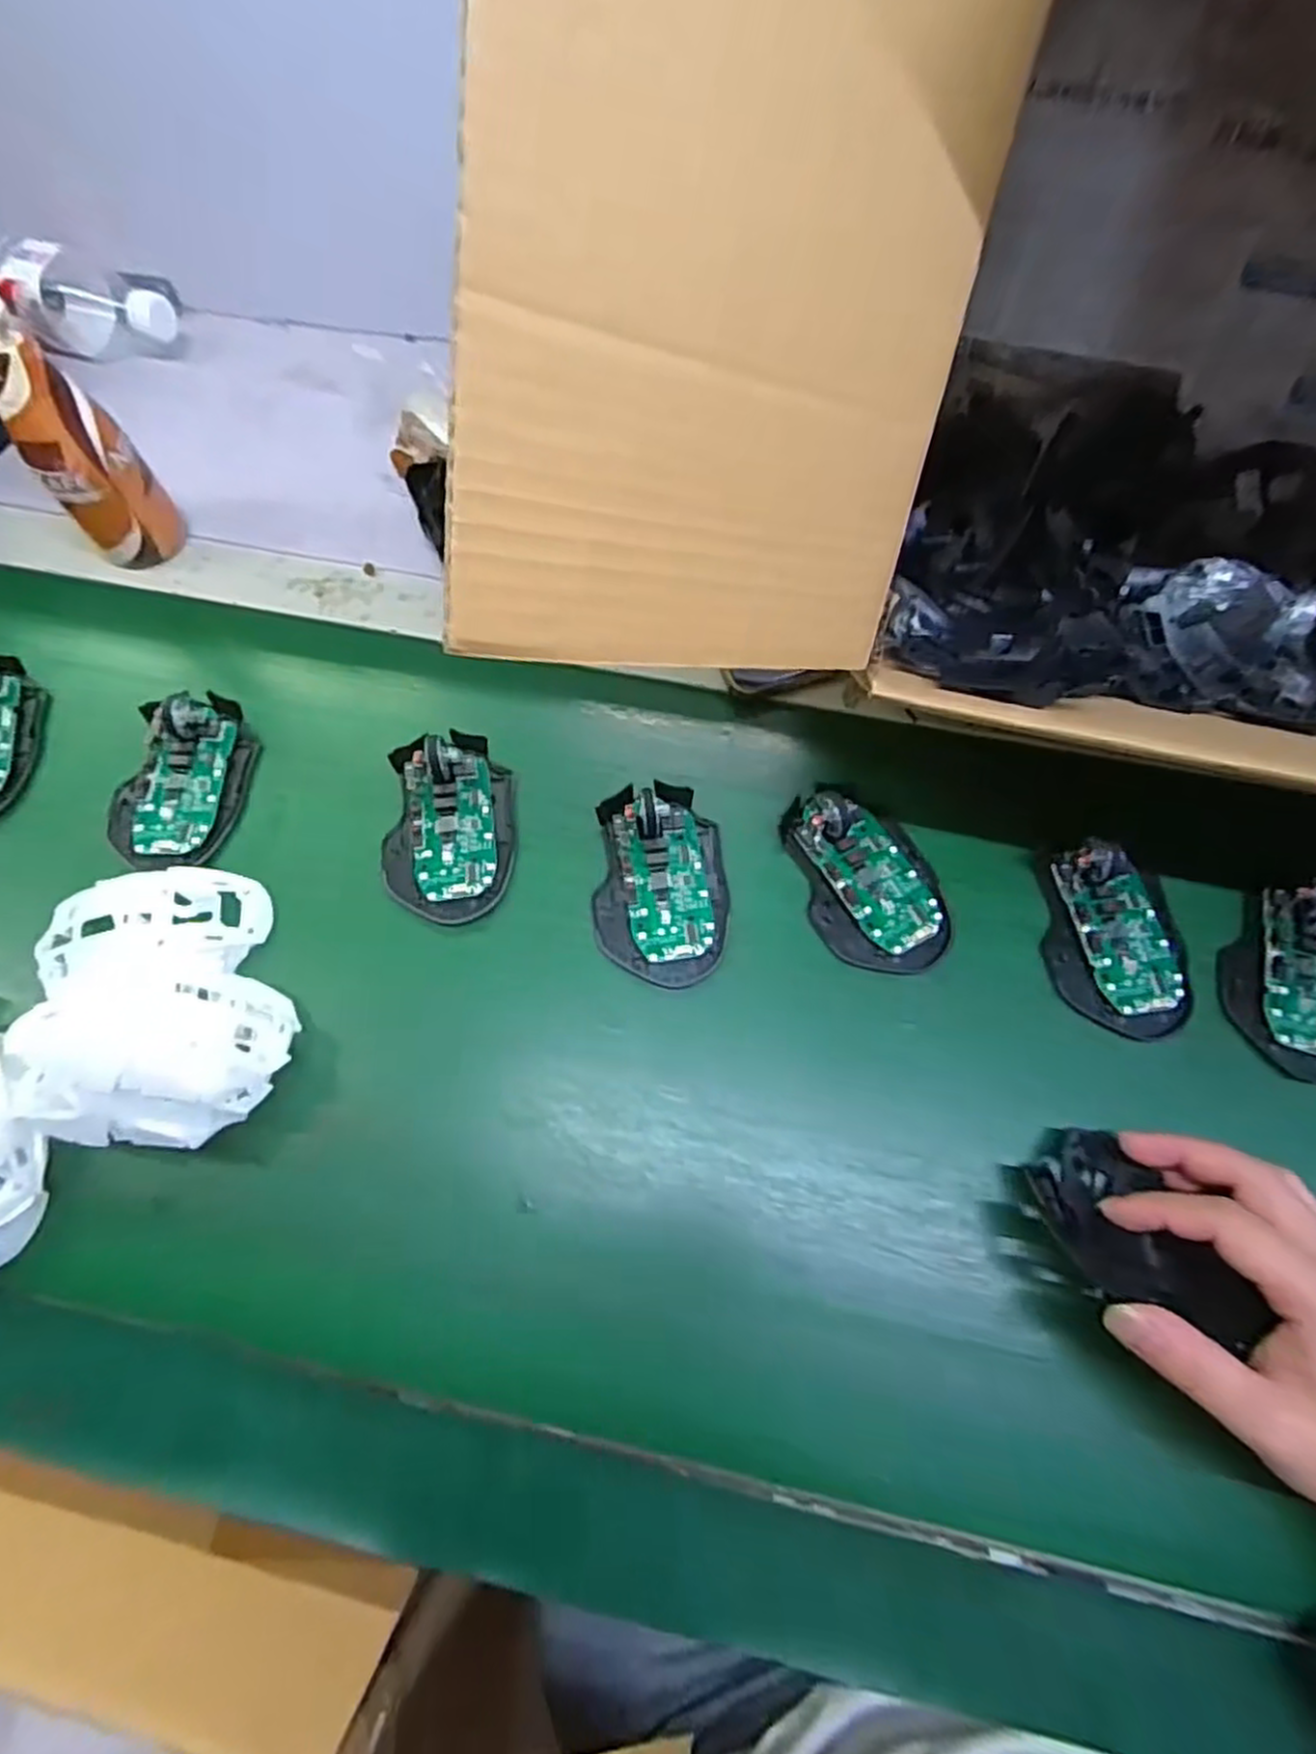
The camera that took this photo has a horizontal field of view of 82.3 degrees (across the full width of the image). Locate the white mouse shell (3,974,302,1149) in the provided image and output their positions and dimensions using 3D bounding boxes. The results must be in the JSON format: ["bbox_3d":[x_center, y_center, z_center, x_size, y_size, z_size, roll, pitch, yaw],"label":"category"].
[{"bbox_3d":[-0.239,0.087,0.358,0.117,0.054,0.075,-2,67,-2],"label":"white mouse shell"}]

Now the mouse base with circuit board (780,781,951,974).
[{"bbox_3d":[0.119,-0.001,0.420,0.073,0.028,0.110,-16,68,-7],"label":"mouse base with circuit board"}]

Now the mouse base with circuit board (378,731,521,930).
[{"bbox_3d":[-0.119,-0.032,0.428,0.072,0.025,0.111,-2,67,-2],"label":"mouse base with circuit board"}]

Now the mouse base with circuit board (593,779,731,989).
[{"bbox_3d":[0.002,0.000,0.415,0.072,0.028,0.115,-5,67,-3],"label":"mouse base with circuit board"}]

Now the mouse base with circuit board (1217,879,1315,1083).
[{"bbox_3d":[0.342,0.054,0.395,0.071,0.030,0.097,24,69,9],"label":"mouse base with circuit board"}]

